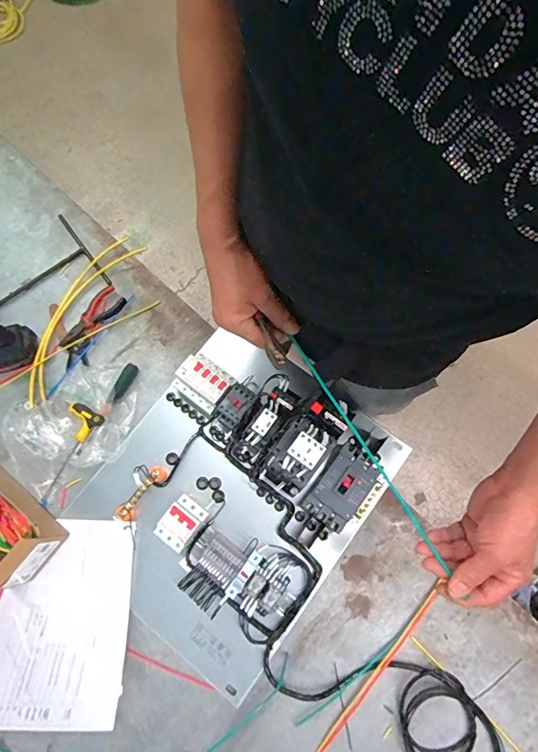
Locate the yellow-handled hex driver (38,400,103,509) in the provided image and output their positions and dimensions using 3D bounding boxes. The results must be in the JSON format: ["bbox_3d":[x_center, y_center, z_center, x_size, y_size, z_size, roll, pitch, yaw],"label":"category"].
[{"bbox_3d":[-0.375,0.133,0.769,0.079,0.018,0.179,30,77,7],"label":"yellow-handled hex driver"}]

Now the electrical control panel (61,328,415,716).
[{"bbox_3d":[-0.070,0.191,0.697,0.416,0.133,0.475,36,77,9],"label":"electrical control panel"}]

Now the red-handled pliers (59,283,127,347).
[{"bbox_3d":[-0.350,-0.116,0.835,0.145,0.013,0.058,-42,79,-11],"label":"red-handled pliers"}]

